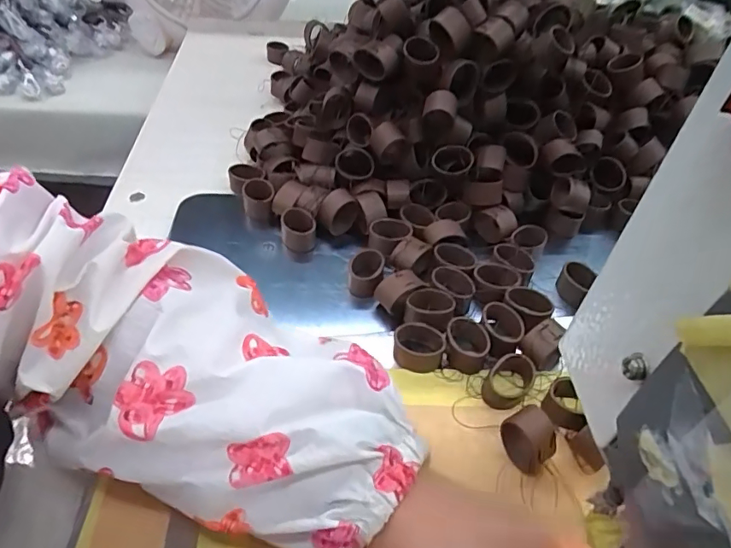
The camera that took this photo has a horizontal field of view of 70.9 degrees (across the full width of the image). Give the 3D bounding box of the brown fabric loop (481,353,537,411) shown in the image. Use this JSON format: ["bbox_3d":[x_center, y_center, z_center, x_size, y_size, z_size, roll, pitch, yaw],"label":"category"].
[{"bbox_3d":[0.086,0.066,0.308,0.026,0.022,0.031,24,47,17],"label":"brown fabric loop"}]

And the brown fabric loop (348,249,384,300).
[{"bbox_3d":[0.000,-0.001,0.360,0.024,0.023,0.033,0,46,5],"label":"brown fabric loop"}]

